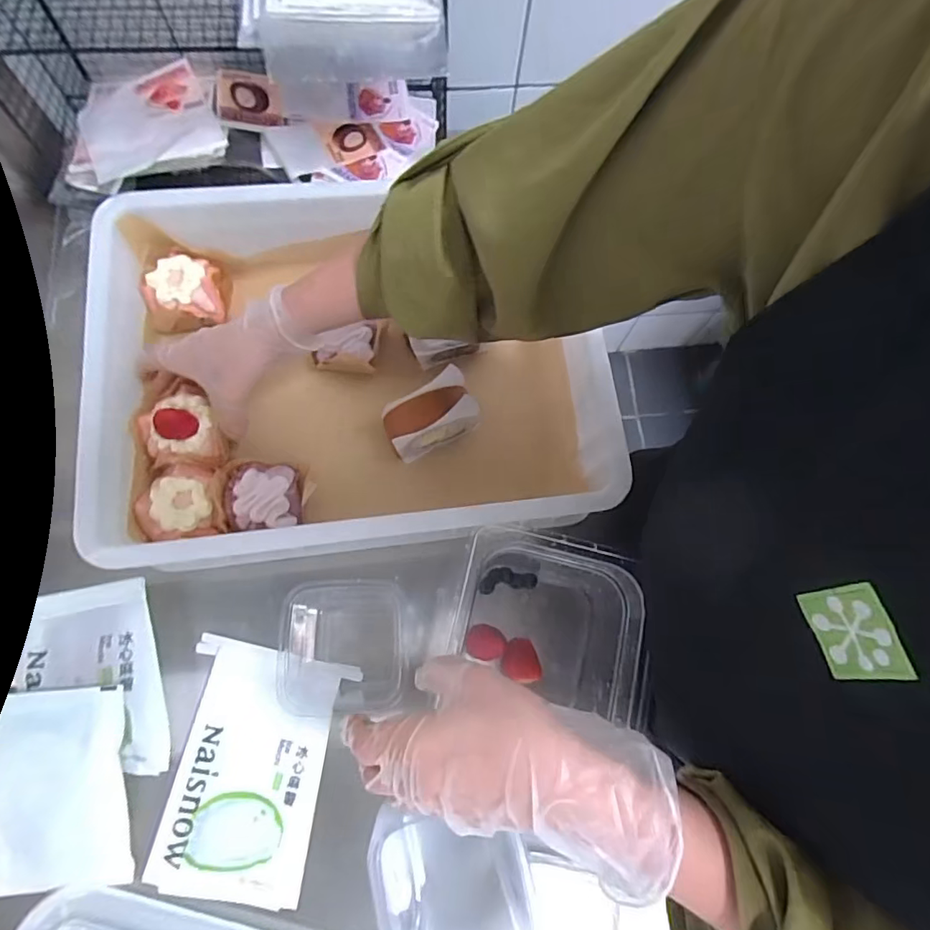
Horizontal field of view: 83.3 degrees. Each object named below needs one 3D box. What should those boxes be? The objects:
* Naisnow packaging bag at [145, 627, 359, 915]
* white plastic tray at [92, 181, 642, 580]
[{"bbox_3d":[-0.179,0.253,0.438,0.125,0.010,0.185,13,73,2],"label":"Naisnow packaging bag"},{"bbox_3d":[-0.095,-0.091,0.475,0.419,0.090,0.325,-7,73,-4],"label":"white plastic tray"}]

